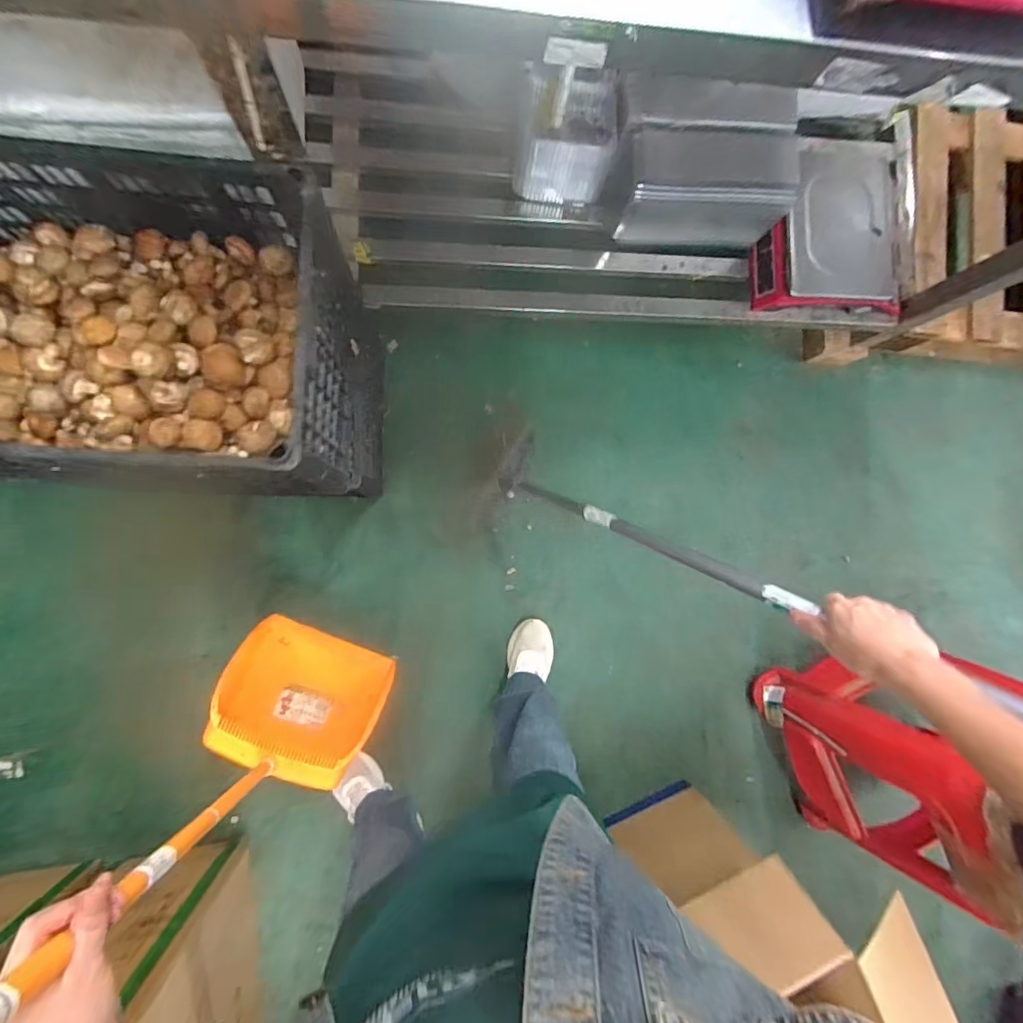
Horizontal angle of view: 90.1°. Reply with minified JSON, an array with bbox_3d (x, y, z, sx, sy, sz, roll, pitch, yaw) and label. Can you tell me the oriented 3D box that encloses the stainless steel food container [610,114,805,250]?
[{"bbox_3d":[0.371,-0.654,1.013,0.328,0.164,0.194,-1,87,-6],"label":"stainless steel food container"}]

